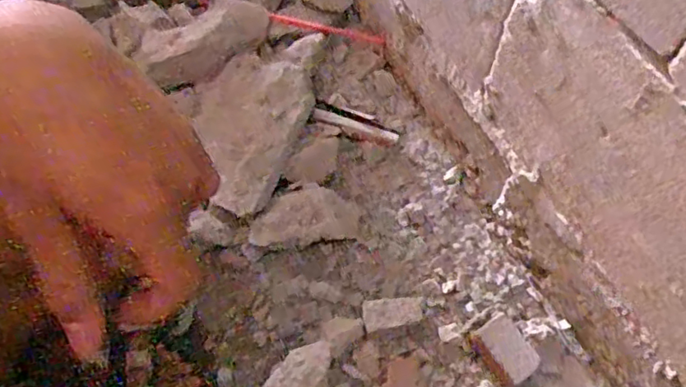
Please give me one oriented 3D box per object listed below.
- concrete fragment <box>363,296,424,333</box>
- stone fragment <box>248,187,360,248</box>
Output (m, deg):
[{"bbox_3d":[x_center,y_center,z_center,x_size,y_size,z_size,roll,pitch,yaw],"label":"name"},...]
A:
[{"bbox_3d":[0.056,0.132,0.651,0.066,0.006,0.032,-11,65,-2],"label":"concrete fragment"},{"bbox_3d":[-0.043,0.026,0.668,0.123,0.013,0.061,-5,90,-10],"label":"stone fragment"}]

